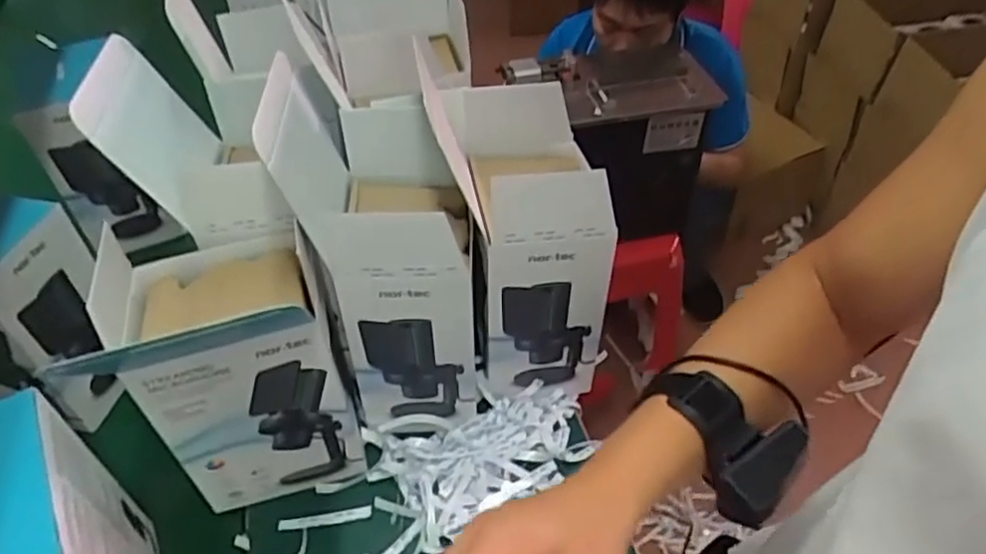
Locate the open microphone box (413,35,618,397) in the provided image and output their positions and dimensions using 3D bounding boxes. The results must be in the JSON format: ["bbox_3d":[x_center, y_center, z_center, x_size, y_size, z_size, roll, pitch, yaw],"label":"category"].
[{"bbox_3d":[0.030,-0.028,0.698,0.140,0.288,0.156,-9,46,-5],"label":"open microphone box"}]

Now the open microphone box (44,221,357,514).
[{"bbox_3d":[-0.217,0.095,0.638,0.154,0.236,0.136,-14,46,-9],"label":"open microphone box"}]

